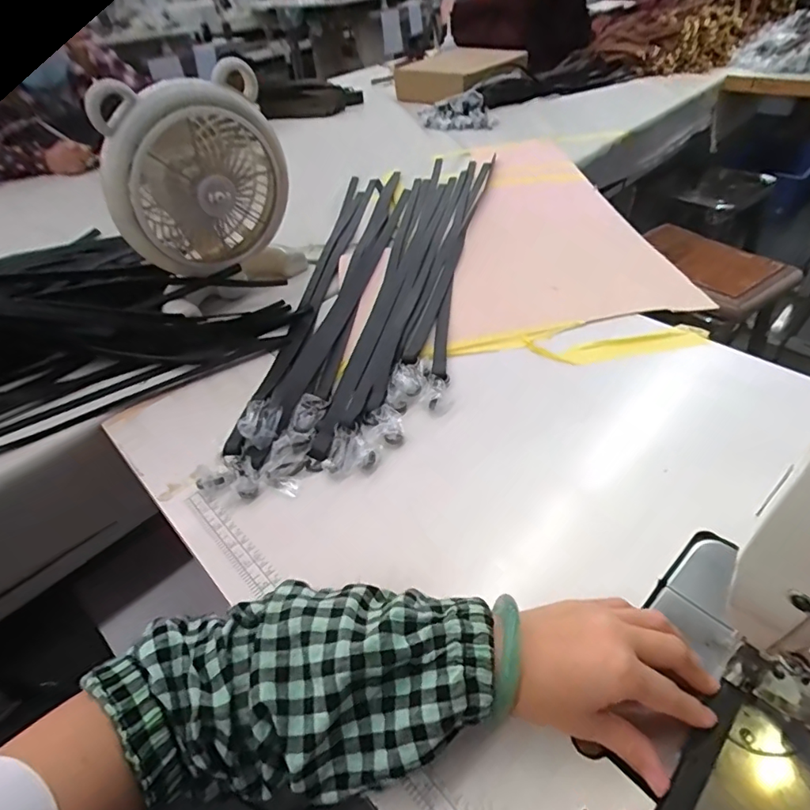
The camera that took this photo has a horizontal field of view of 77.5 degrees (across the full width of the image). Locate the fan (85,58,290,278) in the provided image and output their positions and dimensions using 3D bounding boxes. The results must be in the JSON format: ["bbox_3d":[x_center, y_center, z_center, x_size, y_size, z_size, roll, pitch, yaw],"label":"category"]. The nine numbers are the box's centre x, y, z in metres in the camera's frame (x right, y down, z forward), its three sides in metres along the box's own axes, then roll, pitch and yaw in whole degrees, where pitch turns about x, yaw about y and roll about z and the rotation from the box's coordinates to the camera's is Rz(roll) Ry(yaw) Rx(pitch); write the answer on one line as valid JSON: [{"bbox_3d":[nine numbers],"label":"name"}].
[{"bbox_3d":[-0.260,-0.264,0.661,0.245,0.266,0.240,-16,43,-9],"label":"fan"}]

